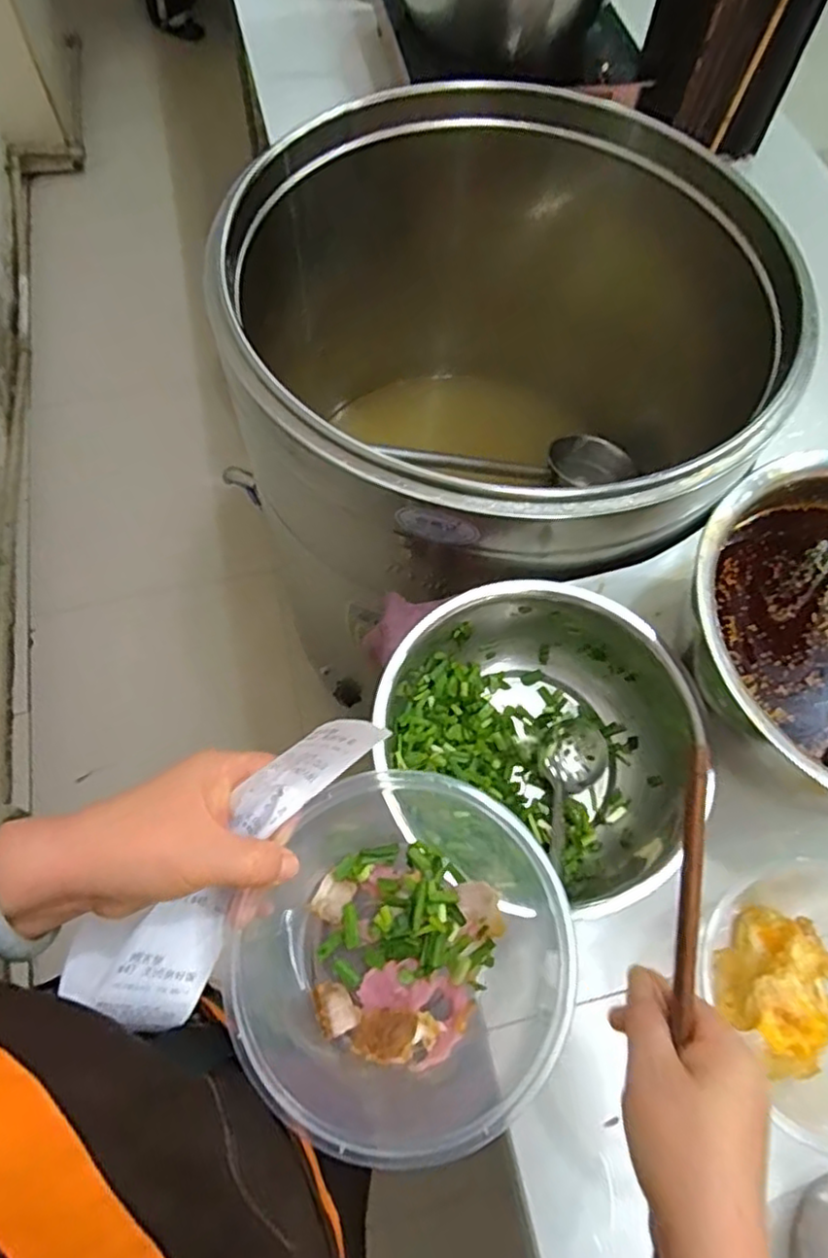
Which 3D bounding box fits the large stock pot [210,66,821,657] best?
[{"bbox_3d":[0.131,-0.335,0.925,0.708,0.458,0.648,1,65,-2],"label":"large stock pot"}]

